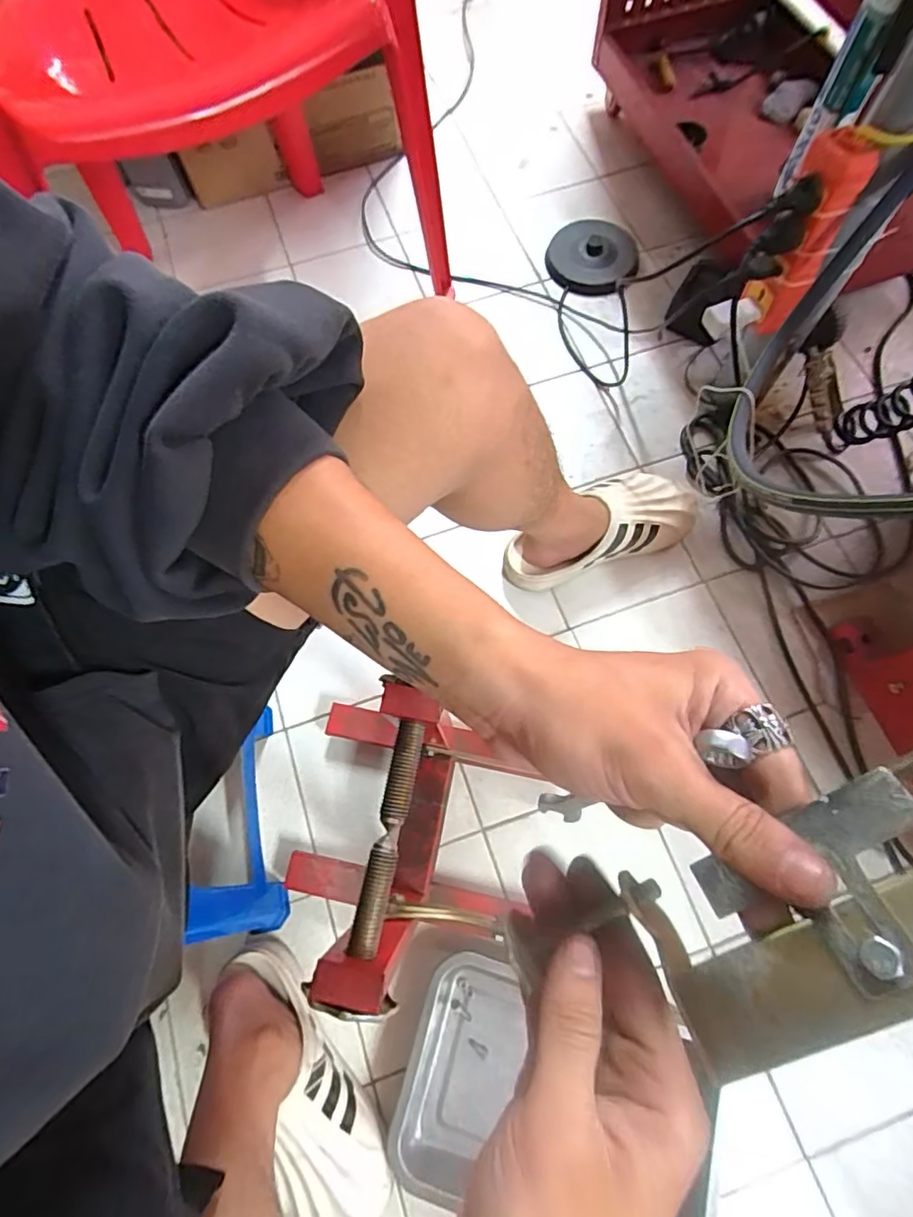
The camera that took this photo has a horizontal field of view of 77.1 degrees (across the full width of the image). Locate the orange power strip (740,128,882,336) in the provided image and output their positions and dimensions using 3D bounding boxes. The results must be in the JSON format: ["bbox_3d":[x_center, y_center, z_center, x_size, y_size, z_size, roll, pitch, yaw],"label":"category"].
[{"bbox_3d":[0.382,-0.410,0.642,0.072,0.194,0.038,33,75,13],"label":"orange power strip"}]

